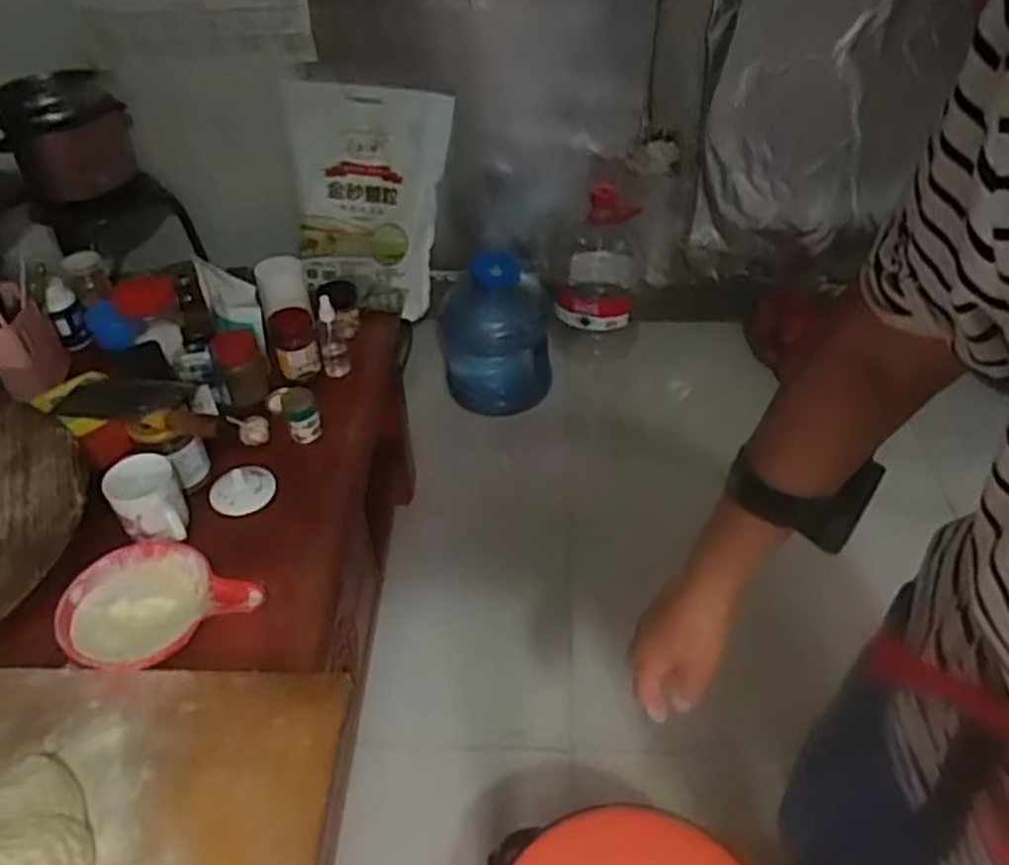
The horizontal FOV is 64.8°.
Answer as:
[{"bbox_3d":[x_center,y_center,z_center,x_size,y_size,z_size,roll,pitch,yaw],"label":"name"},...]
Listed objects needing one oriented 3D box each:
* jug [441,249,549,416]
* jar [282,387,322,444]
[{"bbox_3d":[-0.014,-0.257,1.865,0.241,0.381,0.281,0,44,1],"label":"jug"},{"bbox_3d":[-0.289,-0.026,1.136,0.046,0.083,0.051,-14,45,-13],"label":"jar"}]

